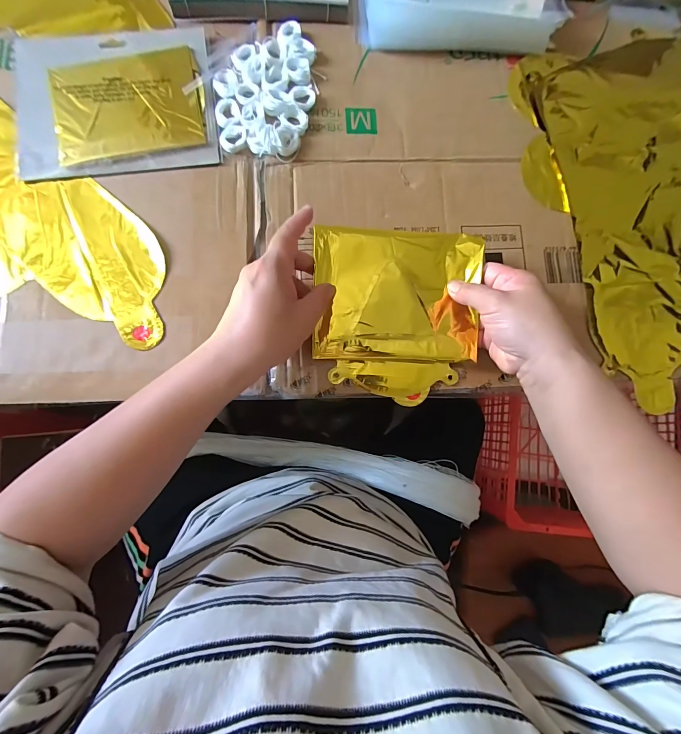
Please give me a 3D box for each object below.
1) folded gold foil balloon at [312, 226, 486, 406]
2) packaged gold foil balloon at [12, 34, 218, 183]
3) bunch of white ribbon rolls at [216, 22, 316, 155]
[{"bbox_3d":[0.053,-0.048,0.324,0.153,0.016,0.154,2,95,-1],"label":"folded gold foil balloon"},{"bbox_3d":[-0.234,-0.279,0.353,0.197,0.008,0.168,-9,81,-4],"label":"packaged gold foil balloon"},{"bbox_3d":[-0.080,-0.299,0.359,0.101,0.019,0.160,1,81,-3],"label":"bunch of white ribbon rolls"}]

